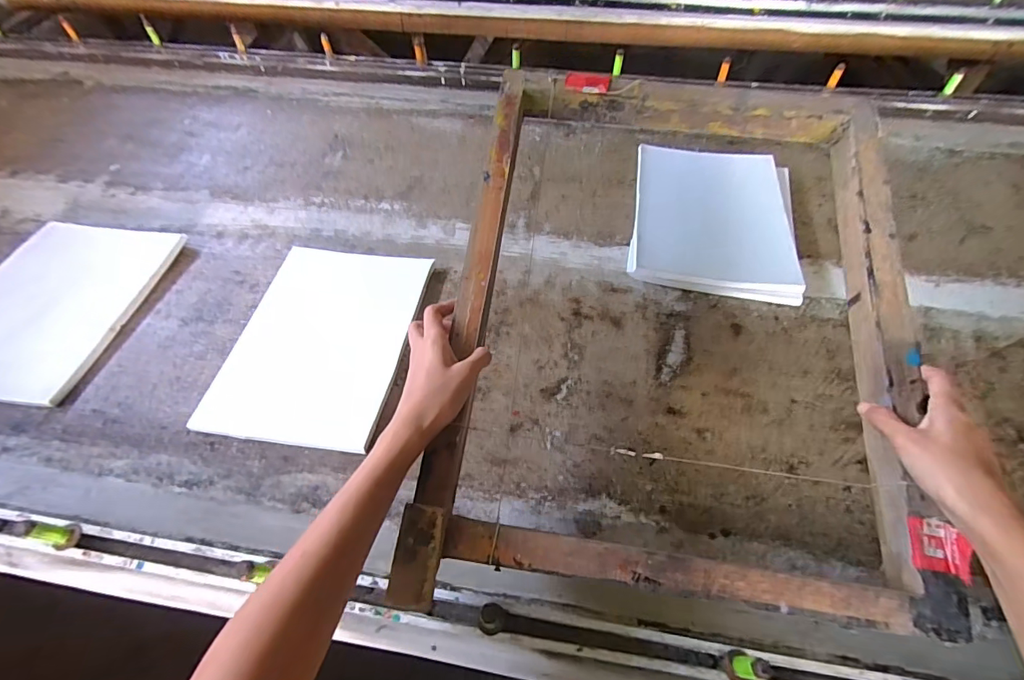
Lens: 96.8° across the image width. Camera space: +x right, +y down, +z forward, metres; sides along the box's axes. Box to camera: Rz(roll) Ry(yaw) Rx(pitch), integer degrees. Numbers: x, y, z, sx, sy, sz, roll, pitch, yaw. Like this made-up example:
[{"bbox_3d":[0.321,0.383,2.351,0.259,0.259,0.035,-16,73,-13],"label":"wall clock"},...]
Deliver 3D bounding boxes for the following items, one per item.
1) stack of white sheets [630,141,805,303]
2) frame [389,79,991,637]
[{"bbox_3d":[0.286,-0.179,0.648,0.214,0.043,0.261,10,57,8],"label":"stack of white sheets"},{"bbox_3d":[0.150,-0.038,0.418,0.399,0.043,0.532,7,69,4],"label":"frame"}]

